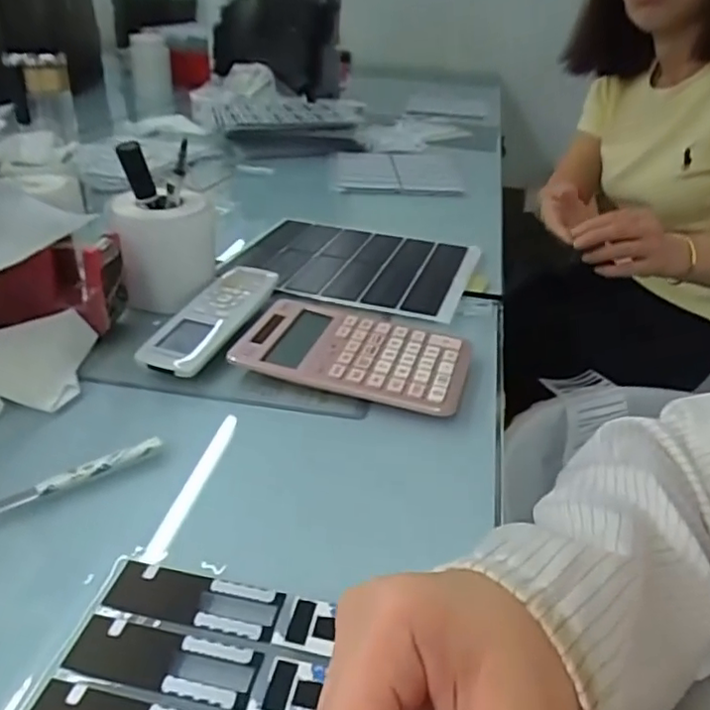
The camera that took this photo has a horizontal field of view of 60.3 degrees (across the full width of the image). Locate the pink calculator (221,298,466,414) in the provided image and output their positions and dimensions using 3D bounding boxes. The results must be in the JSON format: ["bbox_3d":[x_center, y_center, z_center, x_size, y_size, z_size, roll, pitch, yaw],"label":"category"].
[{"bbox_3d":[0.000,-0.006,0.497,0.178,0.013,0.110,9,31,14],"label":"pink calculator"}]

